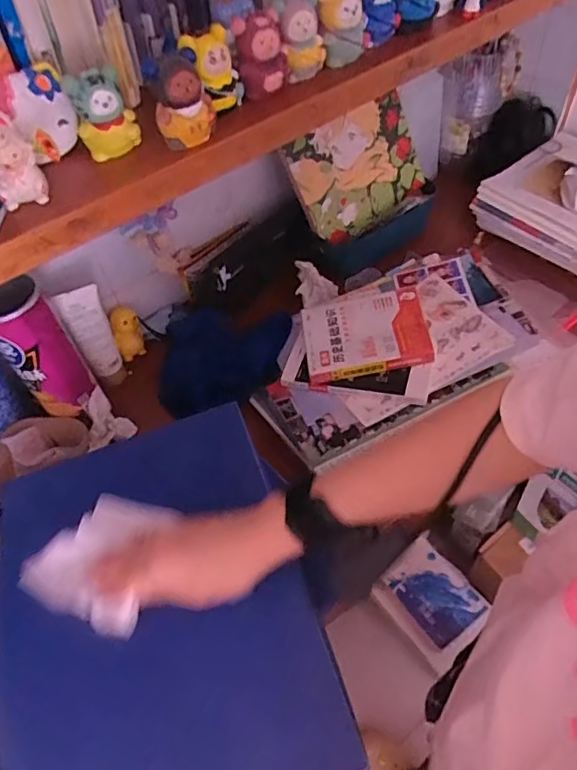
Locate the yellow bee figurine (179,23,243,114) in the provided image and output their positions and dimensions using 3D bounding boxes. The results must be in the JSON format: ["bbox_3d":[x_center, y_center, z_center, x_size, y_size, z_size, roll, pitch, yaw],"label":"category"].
[{"bbox_3d":[-0.053,-0.218,0.377,0.036,0.048,0.037,-7,53,1],"label":"yellow bee figurine"}]

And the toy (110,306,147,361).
[{"bbox_3d":[-0.216,-0.072,0.719,0.038,0.070,0.037,-27,56,-14],"label":"toy"}]

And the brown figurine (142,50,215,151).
[{"bbox_3d":[-0.072,-0.194,0.361,0.038,0.051,0.034,-11,53,-2],"label":"brown figurine"}]

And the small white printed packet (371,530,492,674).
[{"bbox_3d":[0.326,0.489,1.224,0.186,0.059,0.220,-38,59,-21],"label":"small white printed packet"}]

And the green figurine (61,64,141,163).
[{"bbox_3d":[-0.124,-0.182,0.358,0.037,0.050,0.024,-27,56,-14],"label":"green figurine"}]

